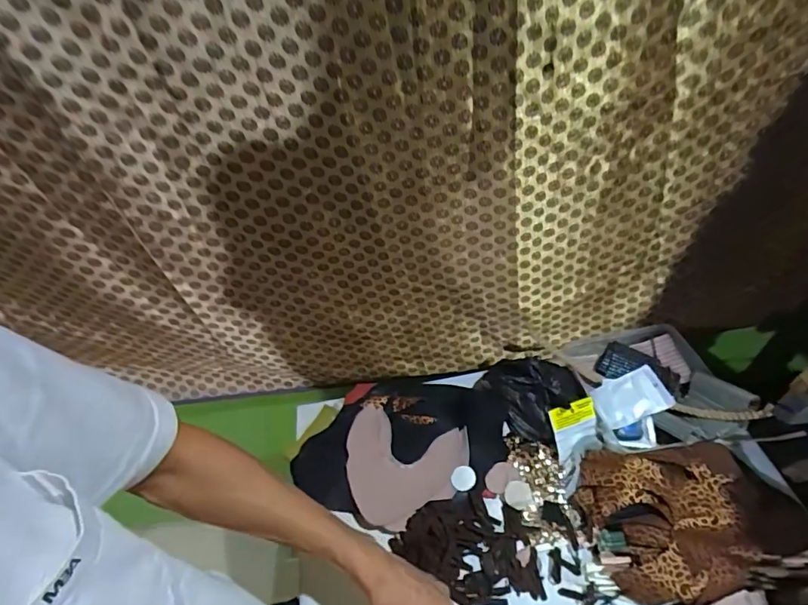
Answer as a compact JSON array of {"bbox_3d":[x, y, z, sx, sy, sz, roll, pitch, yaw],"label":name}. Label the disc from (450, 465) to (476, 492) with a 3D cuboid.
[{"bbox_3d":[0.087,0.256,0.667,0.036,0.007,0.033,-3,46,3],"label":"disc"}]

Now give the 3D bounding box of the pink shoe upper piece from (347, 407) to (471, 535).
[{"bbox_3d":[-0.005,0.243,0.671,0.171,0.028,0.162,11,48,15],"label":"pink shoe upper piece"}]

